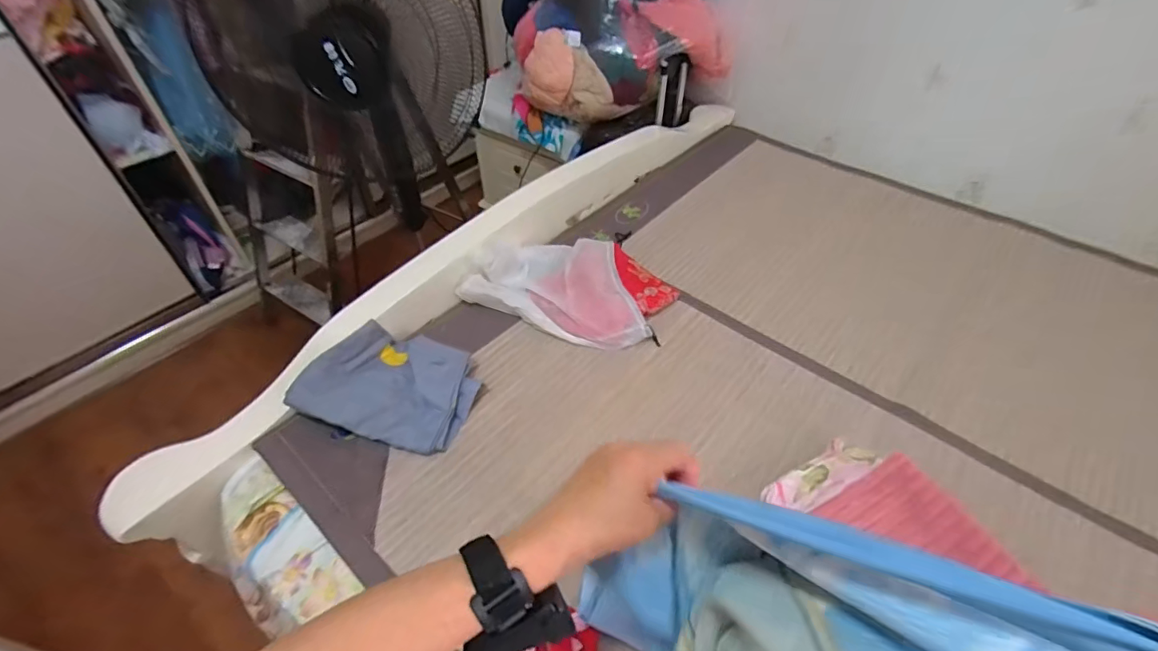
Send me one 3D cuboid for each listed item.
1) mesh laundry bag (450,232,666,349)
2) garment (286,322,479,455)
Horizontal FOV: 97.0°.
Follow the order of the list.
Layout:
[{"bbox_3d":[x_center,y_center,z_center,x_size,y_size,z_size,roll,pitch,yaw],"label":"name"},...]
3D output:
[{"bbox_3d":[-0.009,-0.103,1.023,0.337,0.089,0.281,13,48,13],"label":"mesh laundry bag"},{"bbox_3d":[-0.303,0.091,0.845,0.248,0.096,0.189,9,48,10],"label":"garment"}]

